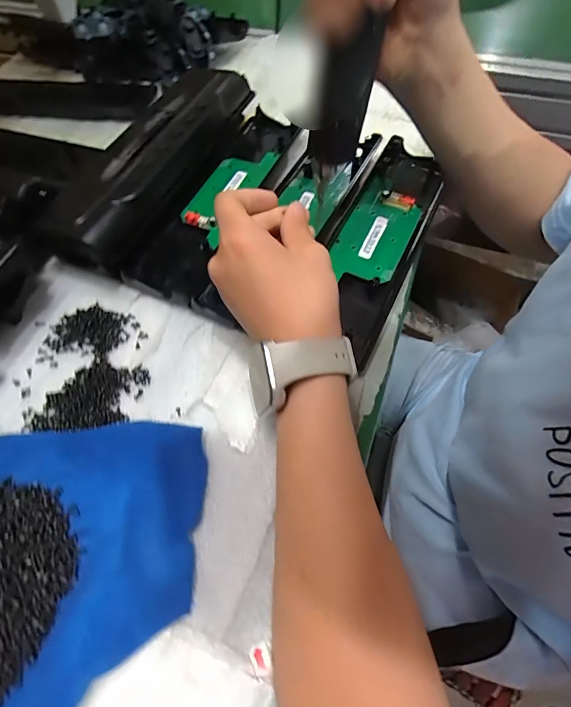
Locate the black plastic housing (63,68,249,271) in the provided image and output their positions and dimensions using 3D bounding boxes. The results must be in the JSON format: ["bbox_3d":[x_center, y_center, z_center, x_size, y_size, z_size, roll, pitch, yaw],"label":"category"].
[{"bbox_3d":[-0.103,-0.172,0.344,0.078,0.043,0.240,17,62,11],"label":"black plastic housing"}]

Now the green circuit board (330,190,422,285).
[{"bbox_3d":[0.074,-0.100,0.325,0.053,0.012,0.093,24,63,14],"label":"green circuit board"}]

